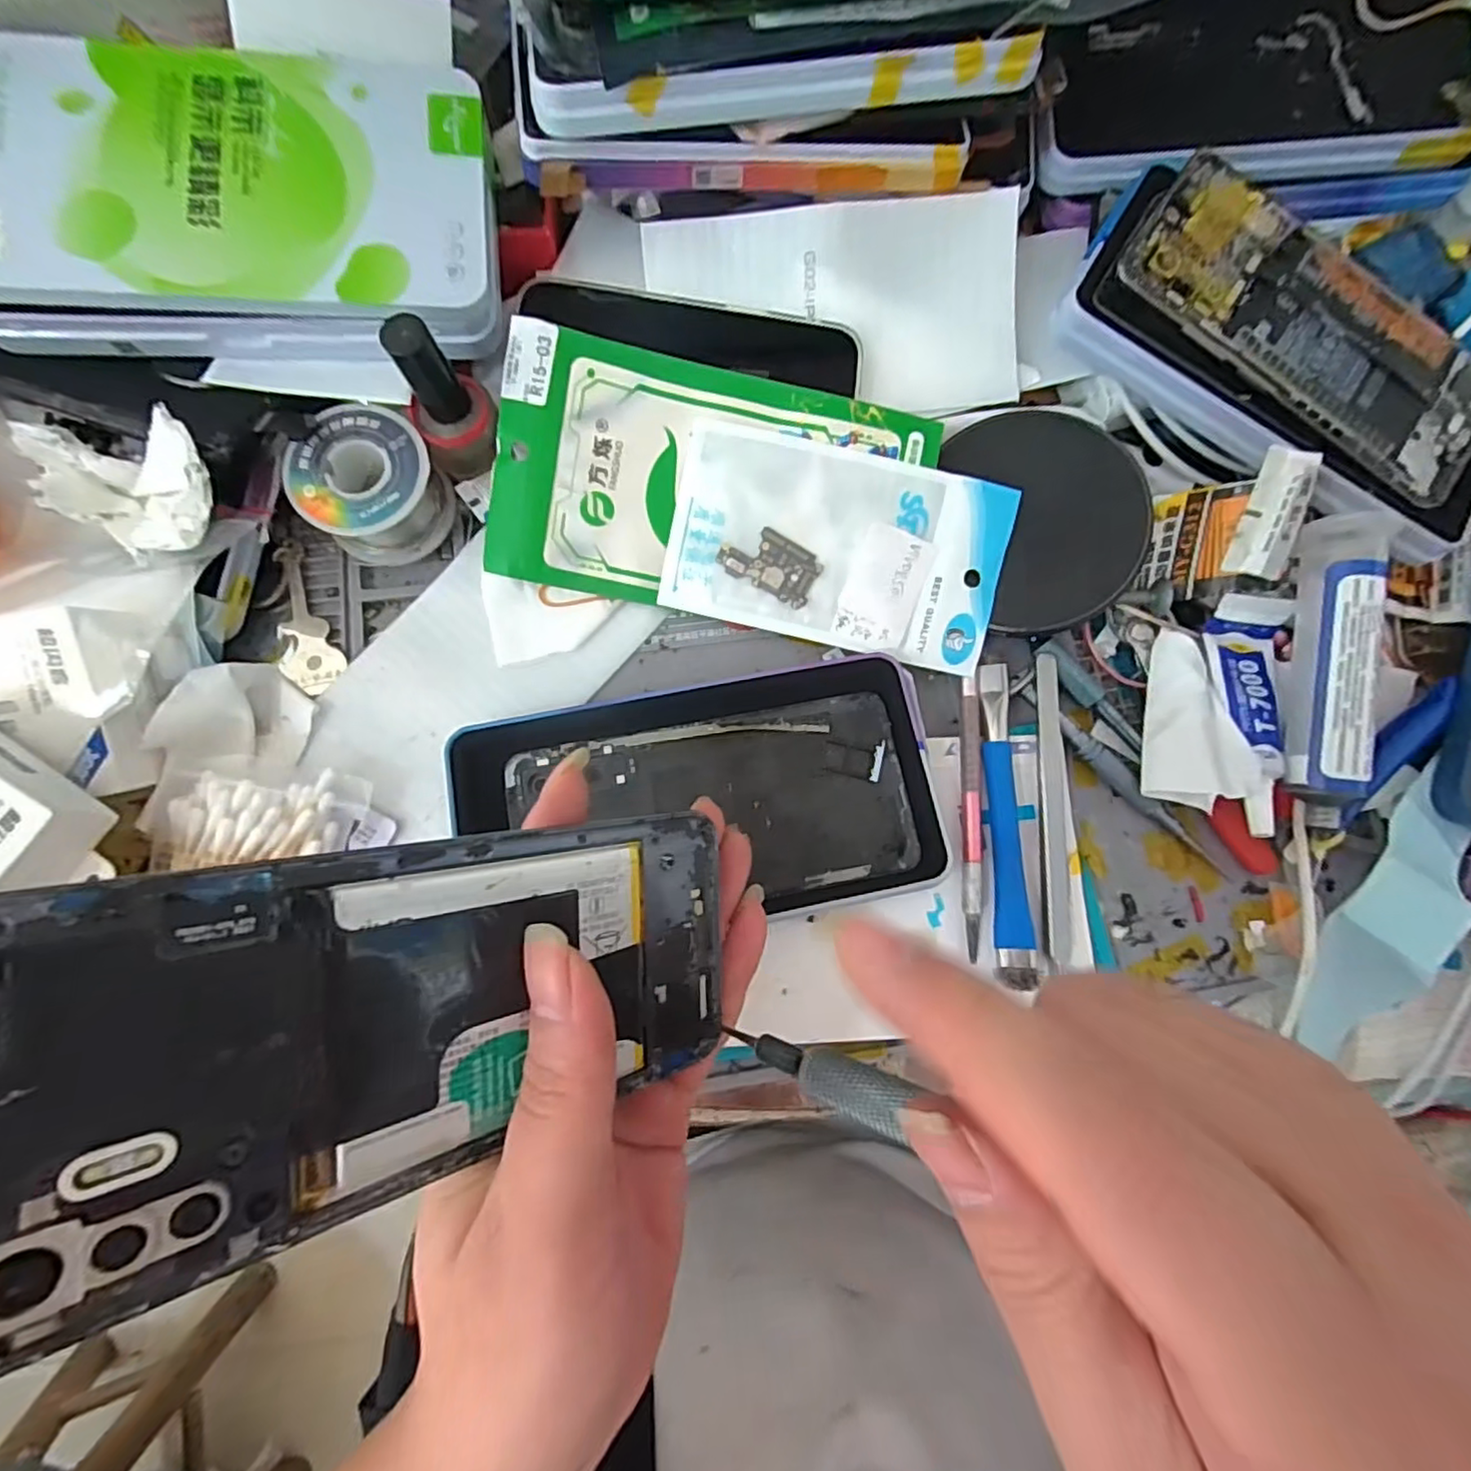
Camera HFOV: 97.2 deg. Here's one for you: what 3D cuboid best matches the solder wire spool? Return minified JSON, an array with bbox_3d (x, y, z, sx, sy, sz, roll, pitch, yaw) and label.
[{"bbox_3d":[-0.149,-0.102,0.268,0.052,0.032,0.054,0,80,-3],"label":"solder wire spool"}]

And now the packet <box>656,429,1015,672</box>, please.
[{"bbox_3d":[0.043,-0.080,0.275,0.139,0.004,0.079,13,98,0],"label":"packet"}]

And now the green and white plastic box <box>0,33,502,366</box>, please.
[{"bbox_3d":[-0.189,-0.203,0.242,0.186,0.030,0.116,1,87,-5],"label":"green and white plastic box"}]

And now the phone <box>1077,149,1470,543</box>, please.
[{"bbox_3d":[0.235,-0.159,0.265,0.180,0.010,0.085,39,86,0],"label":"phone"}]

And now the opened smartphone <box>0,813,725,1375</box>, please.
[{"bbox_3d":[-0.065,0.060,0.145,0.154,0.007,0.073,-3,87,-42],"label":"opened smartphone"}]

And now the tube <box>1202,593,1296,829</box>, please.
[{"bbox_3d":[0.216,-0.010,0.265,0.026,0.022,0.098,8,74,-4],"label":"tube"}]

